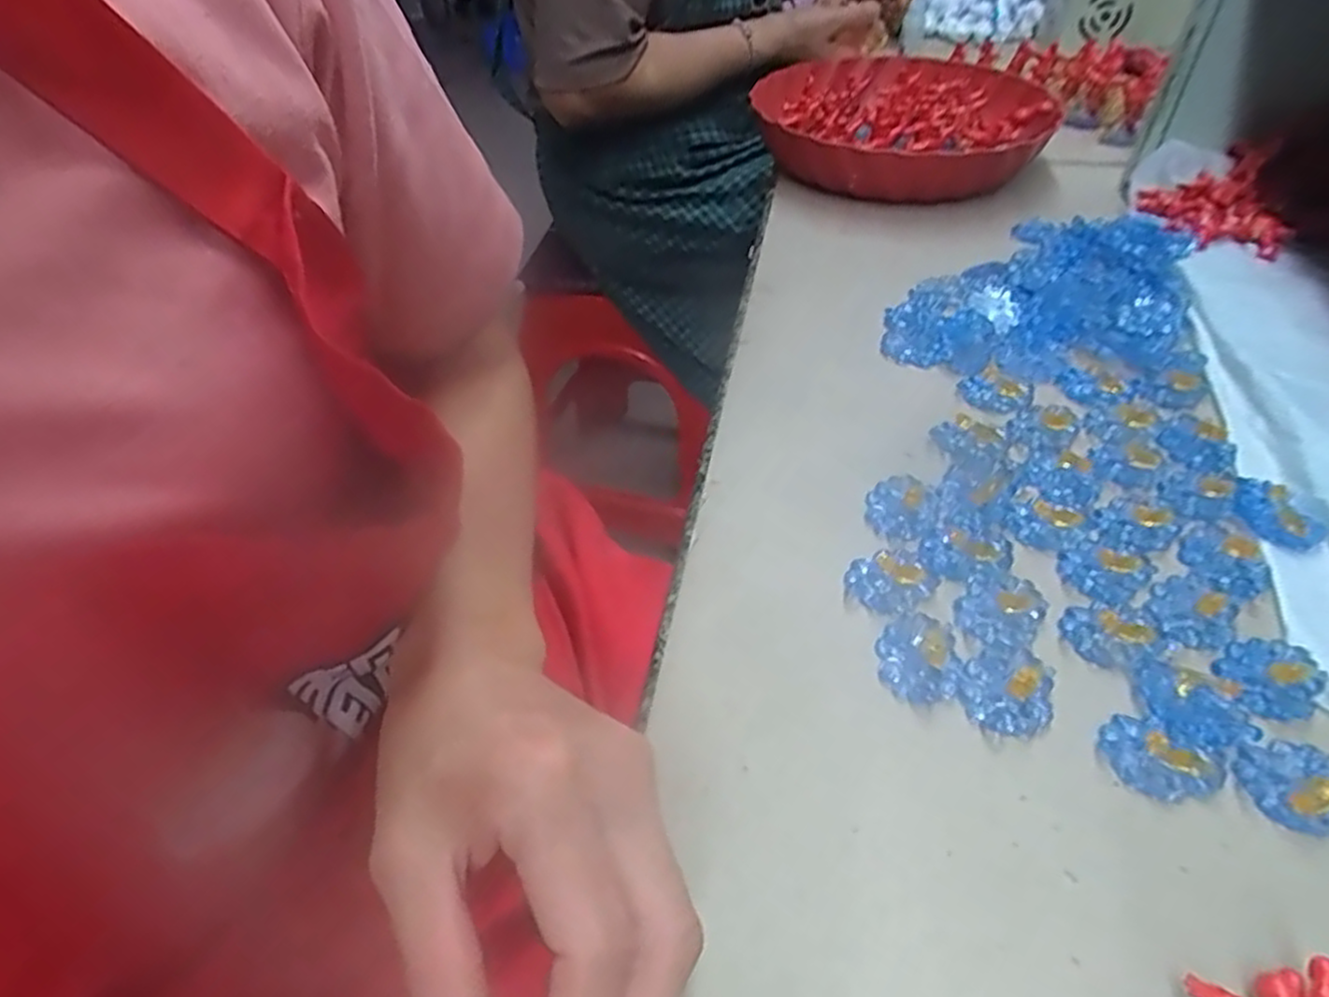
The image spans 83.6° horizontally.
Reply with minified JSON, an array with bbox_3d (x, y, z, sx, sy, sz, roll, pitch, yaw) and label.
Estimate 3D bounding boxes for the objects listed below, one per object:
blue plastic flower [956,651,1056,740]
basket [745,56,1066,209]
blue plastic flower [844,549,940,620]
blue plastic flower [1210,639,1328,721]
[{"bbox_3d":[0.126,0.071,0.273,0.031,0.008,0.034,-3,44,3],"label":"blue plastic flower"},{"bbox_3d":[0.201,-0.313,0.633,0.230,0.061,0.238,-3,44,3],"label":"basket"},{"bbox_3d":[0.094,0.034,0.309,0.032,0.006,0.029,-27,48,-20],"label":"blue plastic flower"},{"bbox_3d":[0.220,0.066,0.271,0.035,0.007,0.030,-31,50,-24],"label":"blue plastic flower"}]

